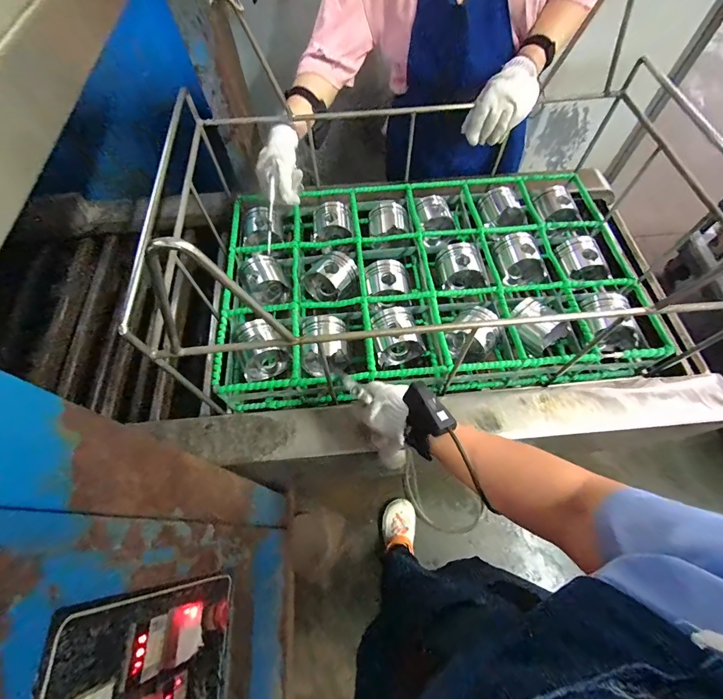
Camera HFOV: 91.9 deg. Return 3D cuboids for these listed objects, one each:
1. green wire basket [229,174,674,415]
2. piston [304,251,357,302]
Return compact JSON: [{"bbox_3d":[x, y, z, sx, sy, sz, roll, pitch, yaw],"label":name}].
[{"bbox_3d":[0.132,-0.156,0.738,0.787,0.109,0.487,-6,63,-1],"label":"green wire basket"},{"bbox_3d":[-0.064,-0.154,0.733,0.094,0.076,0.089,32,68,17],"label":"piston"}]

